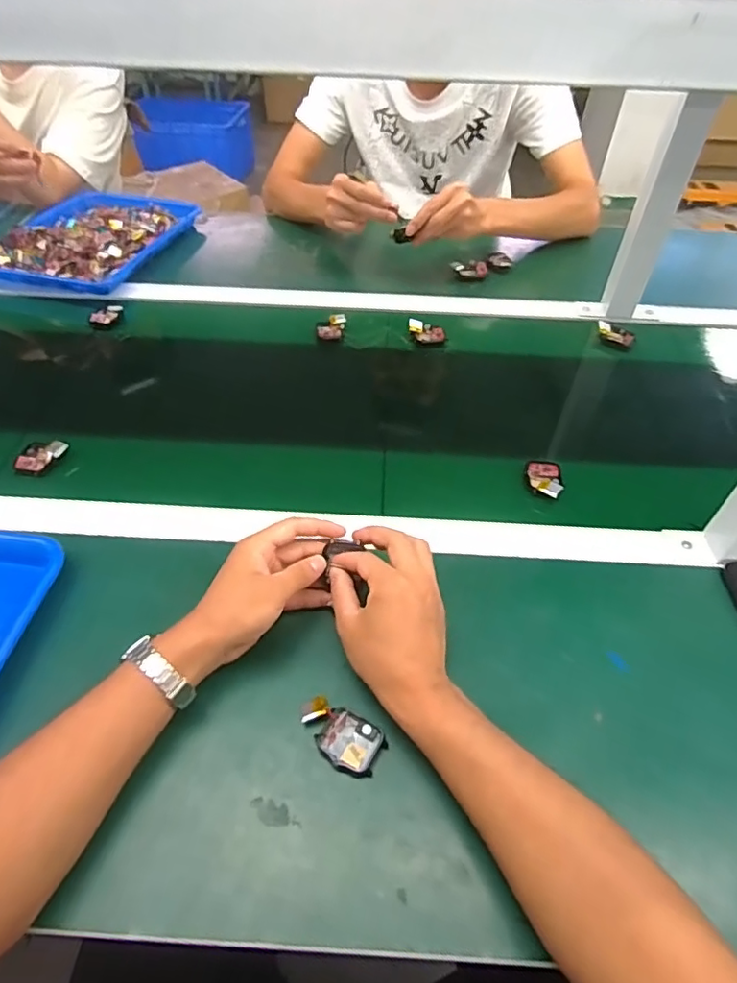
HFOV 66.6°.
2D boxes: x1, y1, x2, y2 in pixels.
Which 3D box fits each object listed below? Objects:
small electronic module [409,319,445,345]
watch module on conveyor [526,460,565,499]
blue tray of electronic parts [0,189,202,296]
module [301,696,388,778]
[{"bbox_3d":[0.081,-0.223,0.782,0.049,0.016,0.037,2,49,0],"label":"small electronic module"},{"bbox_3d":[0.188,-0.014,0.598,0.037,0.011,0.053,9,49,6],"label":"watch module on conveyor"},{"bbox_3d":[-0.454,-0.435,0.932,0.241,0.034,0.325,13,50,10],"label":"blue tray of electronic parts"},{"bbox_3d":[-0.023,0.183,0.421,0.067,0.010,0.038,23,52,18],"label":"module"}]

